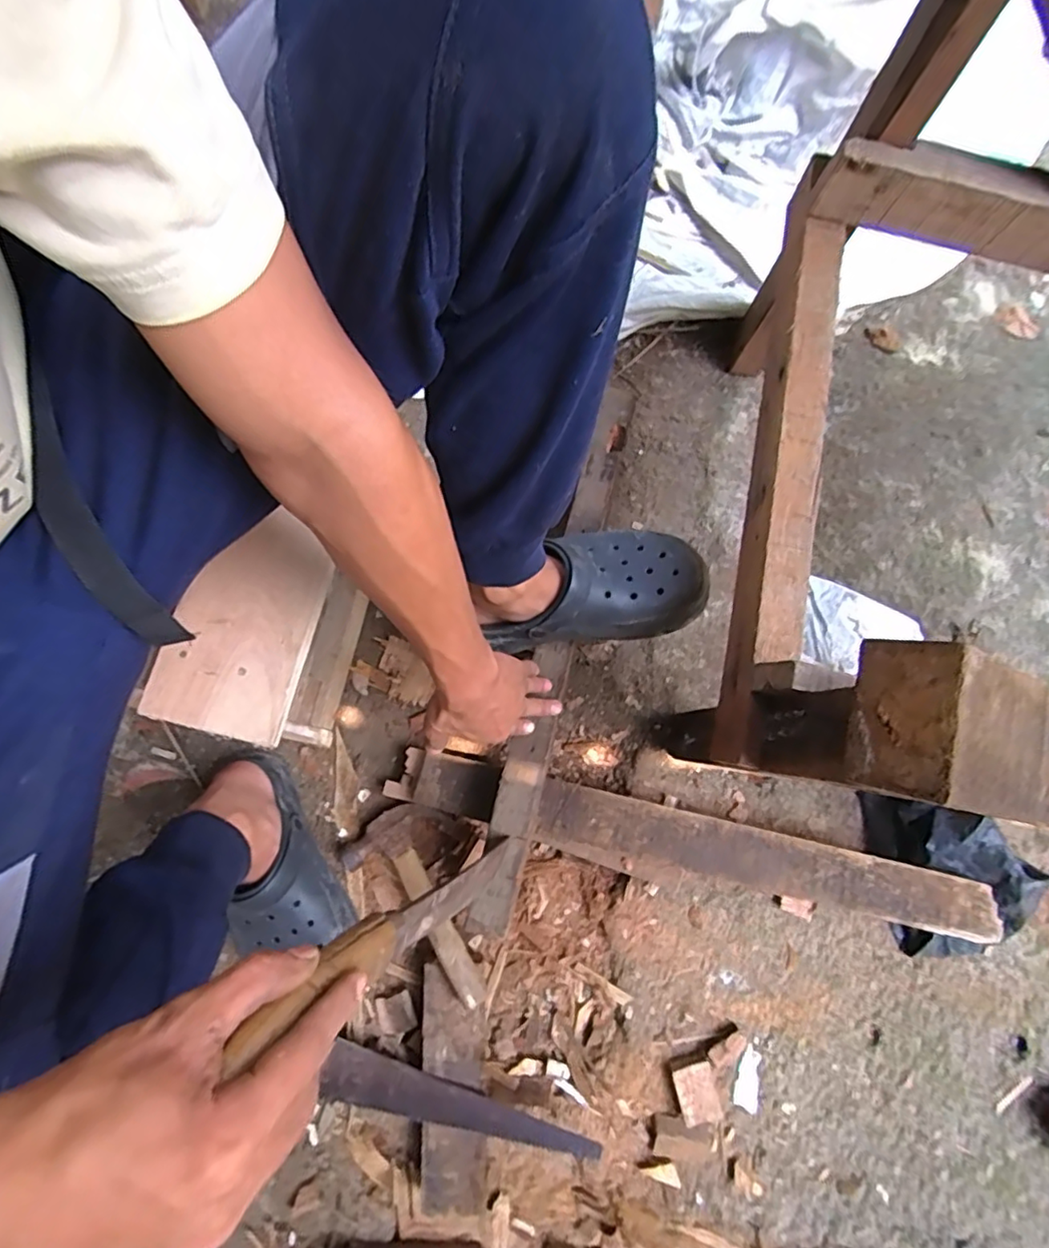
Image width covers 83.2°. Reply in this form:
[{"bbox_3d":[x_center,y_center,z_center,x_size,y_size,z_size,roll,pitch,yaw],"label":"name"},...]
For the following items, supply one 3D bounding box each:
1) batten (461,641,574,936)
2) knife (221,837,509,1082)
[{"bbox_3d":[-0.002,0.157,0.600,0.043,0.010,0.289,15,73,3],"label":"batten"},{"bbox_3d":[-0.068,0.192,0.394,0.019,0.333,0.032,-2,79,14],"label":"knife"}]

